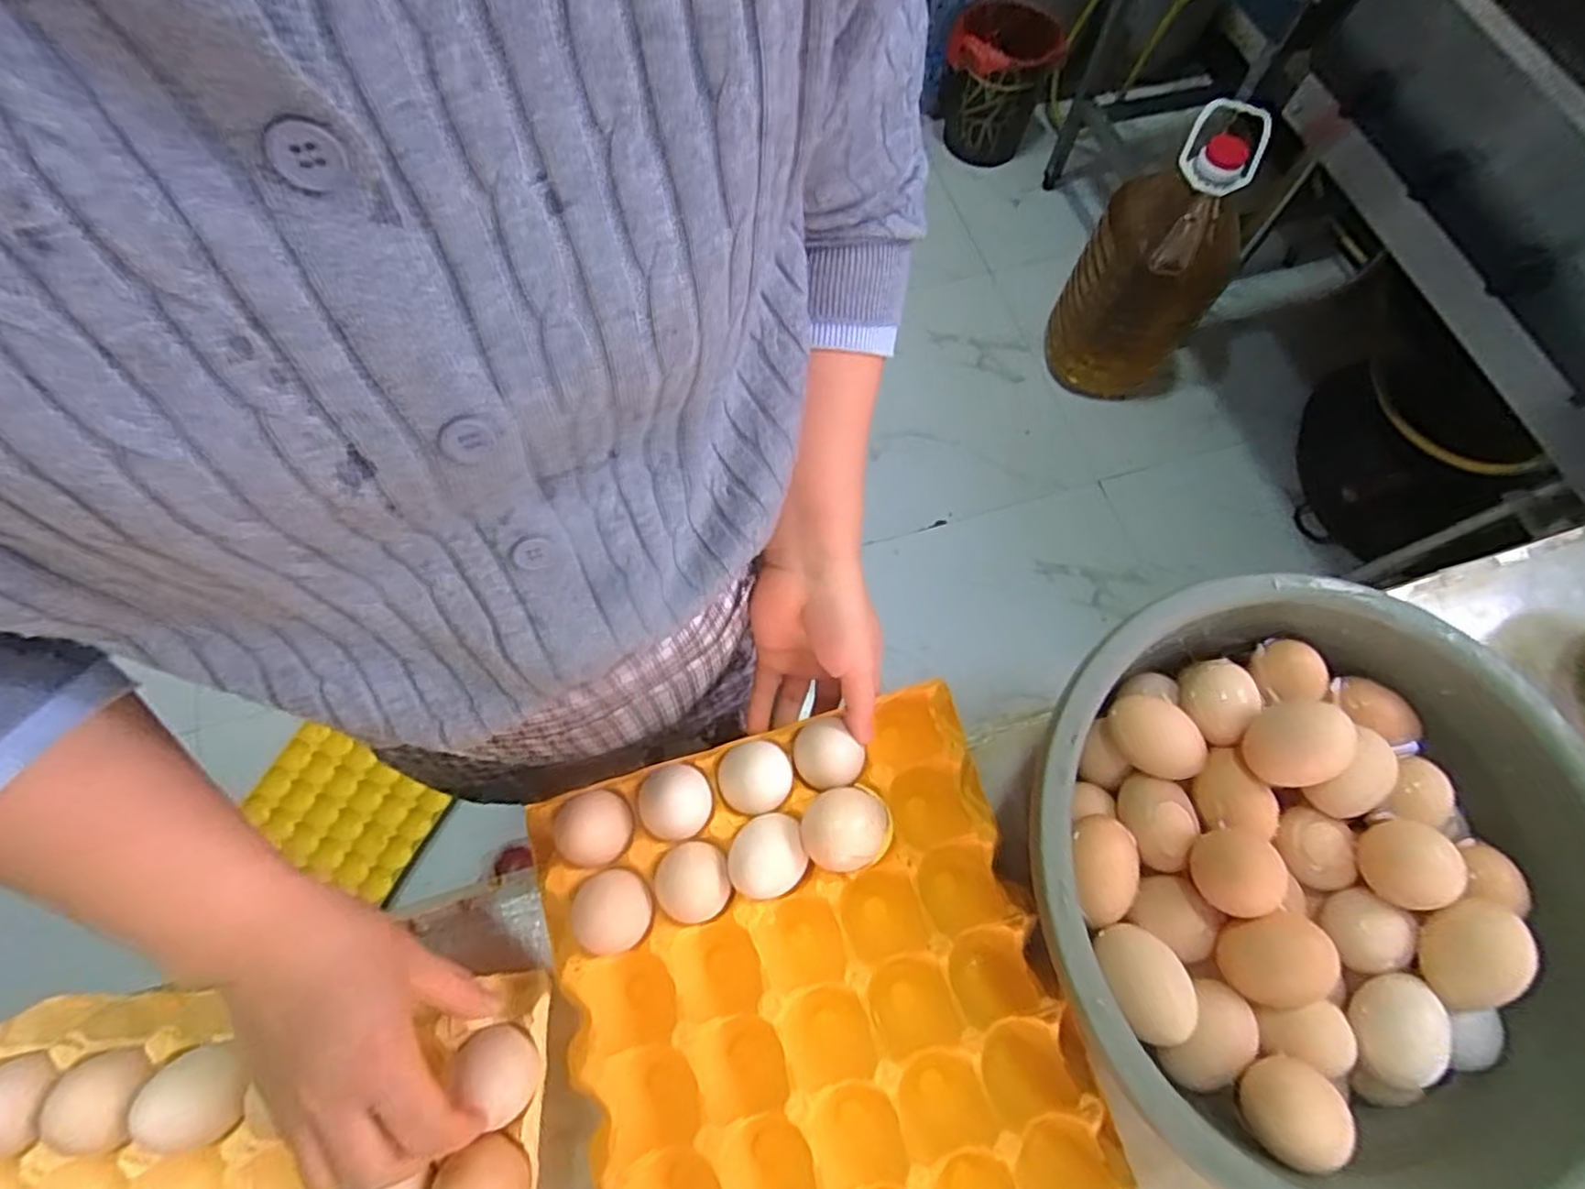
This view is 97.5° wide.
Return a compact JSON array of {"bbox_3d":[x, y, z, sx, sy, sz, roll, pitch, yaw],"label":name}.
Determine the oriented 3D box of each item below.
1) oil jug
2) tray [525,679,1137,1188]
[{"bbox_3d":[0.661,-0.571,1.284,0.278,0.409,0.285,32,72,9],"label":"oil jug"},{"bbox_3d":[0.011,0.224,0.399,0.263,0.048,0.276,-15,71,-8],"label":"tray"}]

